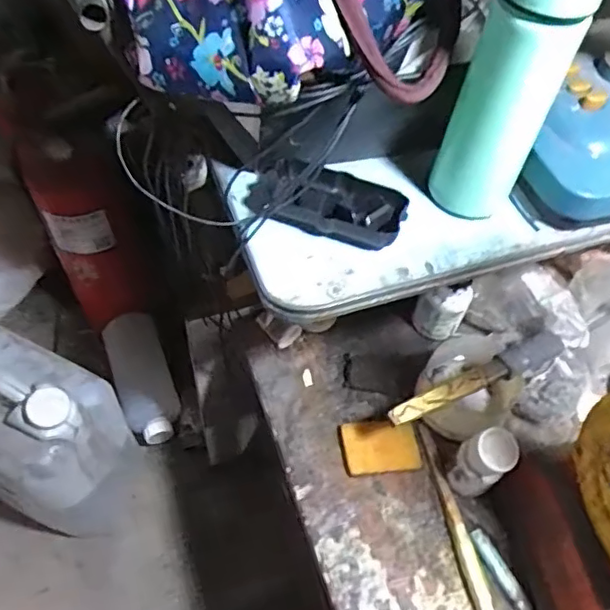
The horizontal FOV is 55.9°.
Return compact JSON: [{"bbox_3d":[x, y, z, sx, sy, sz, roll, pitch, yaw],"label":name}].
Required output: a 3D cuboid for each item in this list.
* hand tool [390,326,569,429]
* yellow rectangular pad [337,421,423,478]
[{"bbox_3d":[0.160,0.068,0.534,0.190,0.015,0.026,-21,60,-17],"label":"hand tool"},{"bbox_3d":[0.073,0.137,0.556,0.074,0.012,0.049,-6,56,-8],"label":"yellow rectangular pad"}]

